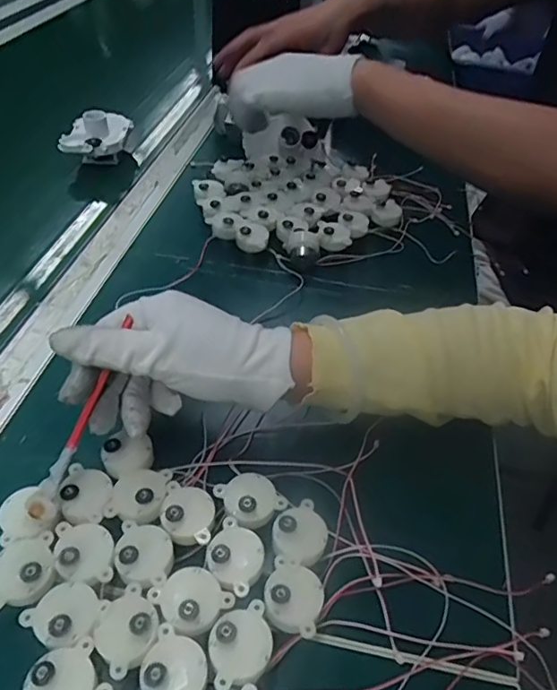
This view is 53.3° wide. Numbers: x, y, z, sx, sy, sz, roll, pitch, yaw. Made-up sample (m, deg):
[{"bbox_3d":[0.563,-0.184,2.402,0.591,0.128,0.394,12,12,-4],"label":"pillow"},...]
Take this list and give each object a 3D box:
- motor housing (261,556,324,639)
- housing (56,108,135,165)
[{"bbox_3d":[0.008,0.141,0.305,0.031,0.030,0.040,15,45,11],"label":"motor housing"},{"bbox_3d":[-0.220,-0.246,0.677,0.083,0.068,0.064,-9,45,-13],"label":"housing"}]

